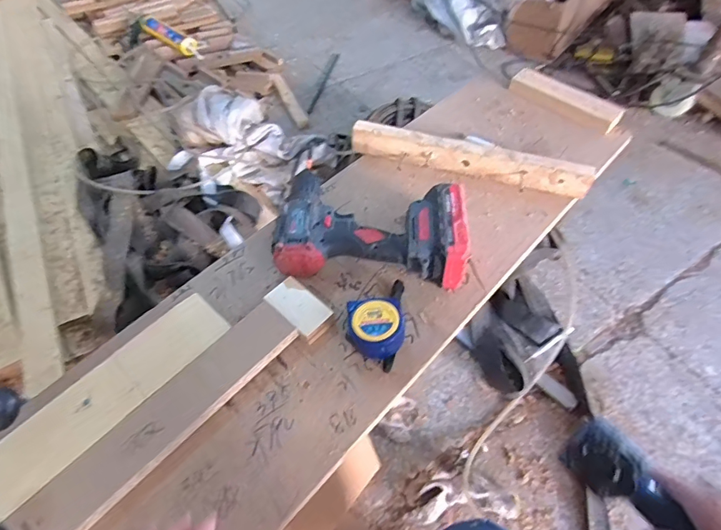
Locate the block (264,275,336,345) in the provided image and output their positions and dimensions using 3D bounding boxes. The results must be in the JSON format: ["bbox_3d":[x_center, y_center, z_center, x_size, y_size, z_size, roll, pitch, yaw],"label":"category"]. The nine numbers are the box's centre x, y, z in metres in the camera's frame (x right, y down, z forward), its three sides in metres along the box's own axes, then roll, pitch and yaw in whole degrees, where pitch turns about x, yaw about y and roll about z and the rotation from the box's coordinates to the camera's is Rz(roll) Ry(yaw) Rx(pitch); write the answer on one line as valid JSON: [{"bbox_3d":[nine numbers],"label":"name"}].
[{"bbox_3d":[-0.070,0.052,0.528,0.078,0.019,0.044,38,60,25],"label":"block"}]

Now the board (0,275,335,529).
[{"bbox_3d":[-0.321,0.268,0.375,0.066,0.017,0.759,41,66,17],"label":"board"}]

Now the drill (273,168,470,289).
[{"bbox_3d":[0.011,-0.056,0.568,0.229,0.083,0.148,5,52,3],"label":"drill"}]

